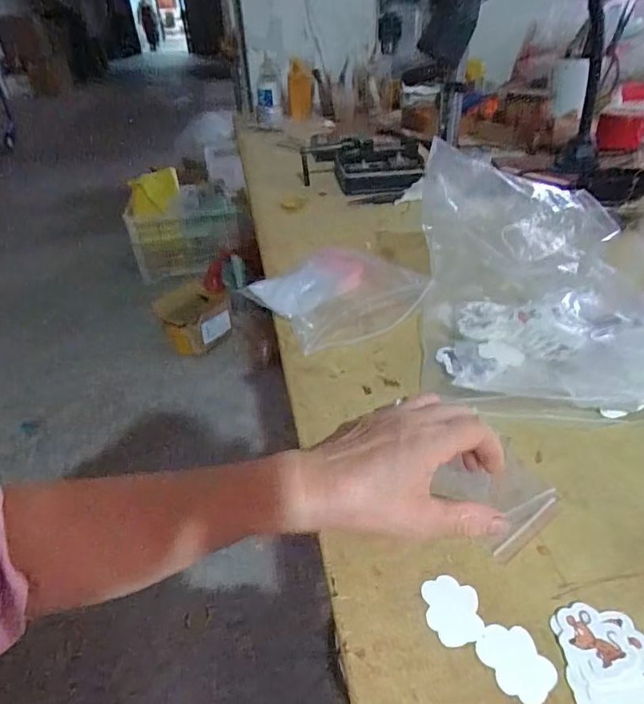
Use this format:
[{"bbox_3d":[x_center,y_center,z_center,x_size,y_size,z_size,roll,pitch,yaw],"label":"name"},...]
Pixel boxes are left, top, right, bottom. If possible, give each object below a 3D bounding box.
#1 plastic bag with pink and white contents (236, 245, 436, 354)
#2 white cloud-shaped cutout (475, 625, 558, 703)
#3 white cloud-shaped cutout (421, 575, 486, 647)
[{"bbox_3d":[0.013,-0.075,0.598,0.173,0.045,0.176,-24,39,-24],"label":"plastic bag with pink and white contents"},{"bbox_3d":[0.111,0.175,0.276,0.034,0.004,0.041,-19,37,-18],"label":"white cloud-shaped cutout"},{"bbox_3d":[0.081,0.159,0.302,0.033,0.004,0.041,-5,35,1],"label":"white cloud-shaped cutout"}]

